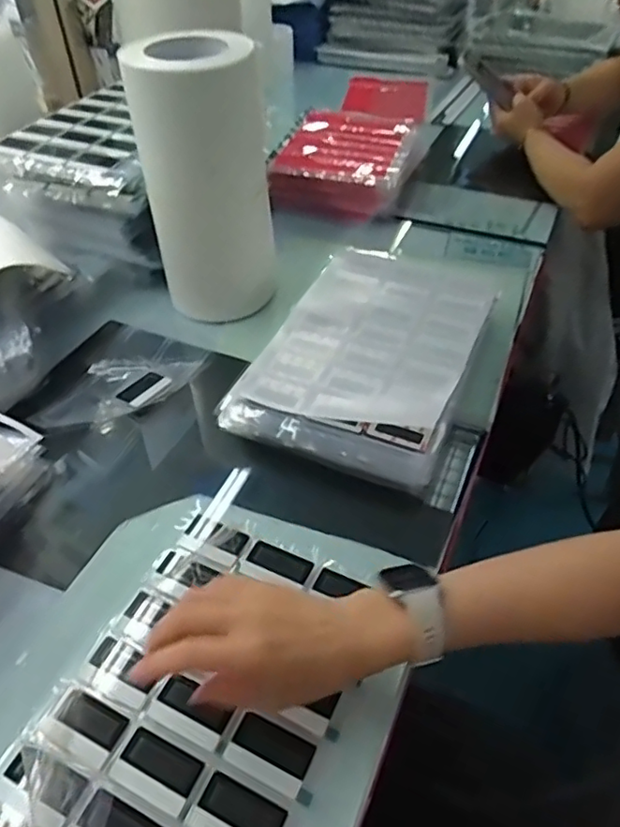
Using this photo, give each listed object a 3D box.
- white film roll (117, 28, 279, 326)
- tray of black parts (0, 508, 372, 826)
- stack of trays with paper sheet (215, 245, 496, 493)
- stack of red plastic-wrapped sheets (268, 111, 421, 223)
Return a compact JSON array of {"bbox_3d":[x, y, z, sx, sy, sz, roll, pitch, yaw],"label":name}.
[{"bbox_3d":[-0.109,-0.243,0.661,0.104,0.272,0.111,29,53,26],"label":"white film roll"},{"bbox_3d":[-0.078,0.203,0.418,0.187,0.009,0.278,19,49,19],"label":"tray of black parts"},{"bbox_3d":[0.074,-0.072,0.639,0.208,0.048,0.319,17,48,18],"label":"stack of trays with paper sheet"},{"bbox_3d":[0.064,-0.399,0.942,0.197,0.064,0.254,11,47,12],"label":"stack of red plastic-wrapped sheets"}]

